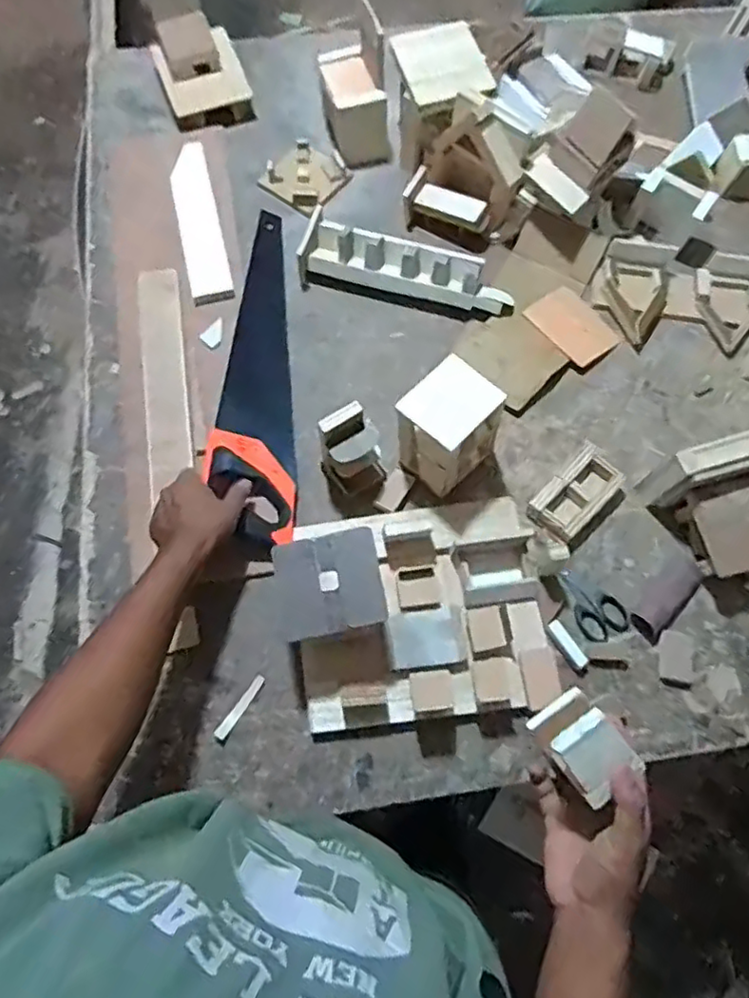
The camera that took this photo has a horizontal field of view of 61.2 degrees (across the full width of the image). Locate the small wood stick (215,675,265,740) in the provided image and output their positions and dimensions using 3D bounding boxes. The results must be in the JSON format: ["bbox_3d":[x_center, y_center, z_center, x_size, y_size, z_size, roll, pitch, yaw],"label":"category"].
[{"bbox_3d":[-0.147,0.229,0.697,0.012,0.004,0.077,34,72,10],"label":"small wood stick"}]

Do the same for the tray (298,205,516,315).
[{"bbox_3d":[0.046,-0.319,0.876,0.299,0.046,0.084,20,70,6],"label":"tray"}]

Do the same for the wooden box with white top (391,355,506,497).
[{"bbox_3d":[0.086,-0.083,0.748,0.102,0.134,0.093,-42,76,-15],"label":"wooden box with white top"}]

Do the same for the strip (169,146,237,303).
[{"bbox_3d":[-0.255,-0.406,0.918,0.056,0.011,0.293,-13,71,-7],"label":"strip"}]

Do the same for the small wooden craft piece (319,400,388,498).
[{"bbox_3d":[-0.024,-0.054,0.749,0.067,0.113,0.066,-25,72,-11],"label":"small wooden craft piece"}]

